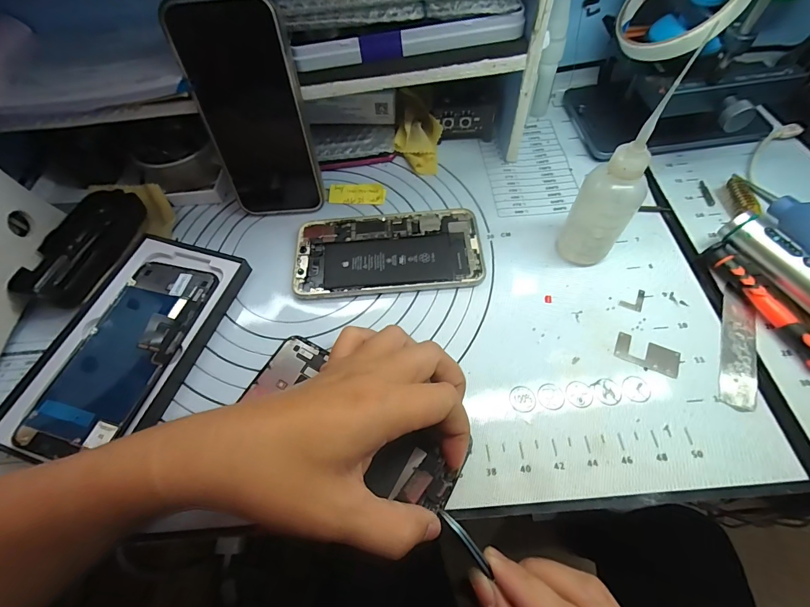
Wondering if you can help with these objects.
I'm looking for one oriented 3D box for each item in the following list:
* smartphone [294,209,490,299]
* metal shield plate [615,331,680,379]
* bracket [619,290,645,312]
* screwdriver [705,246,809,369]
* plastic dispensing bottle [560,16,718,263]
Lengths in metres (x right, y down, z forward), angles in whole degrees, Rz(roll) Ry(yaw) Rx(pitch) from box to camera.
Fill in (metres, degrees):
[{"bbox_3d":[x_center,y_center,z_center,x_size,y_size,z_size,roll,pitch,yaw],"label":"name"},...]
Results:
[{"bbox_3d":[-0.014,-0.042,0.295,0.146,0.006,0.074,-4,61,2],"label":"smartphone"},{"bbox_3d":[0.161,0.033,0.241,0.038,0.004,0.020,23,65,15],"label":"metal shield plate"},{"bbox_3d":[0.164,-0.005,0.262,0.015,0.004,0.020,25,65,17],"label":"bracket"},{"bbox_3d":[0.245,0.014,0.237,0.010,0.016,0.126,-21,62,-8],"label":"screwdriver"},{"bbox_3d":[0.130,-0.072,0.225,0.036,0.138,0.030,35,69,20],"label":"plastic dispensing bottle"}]

